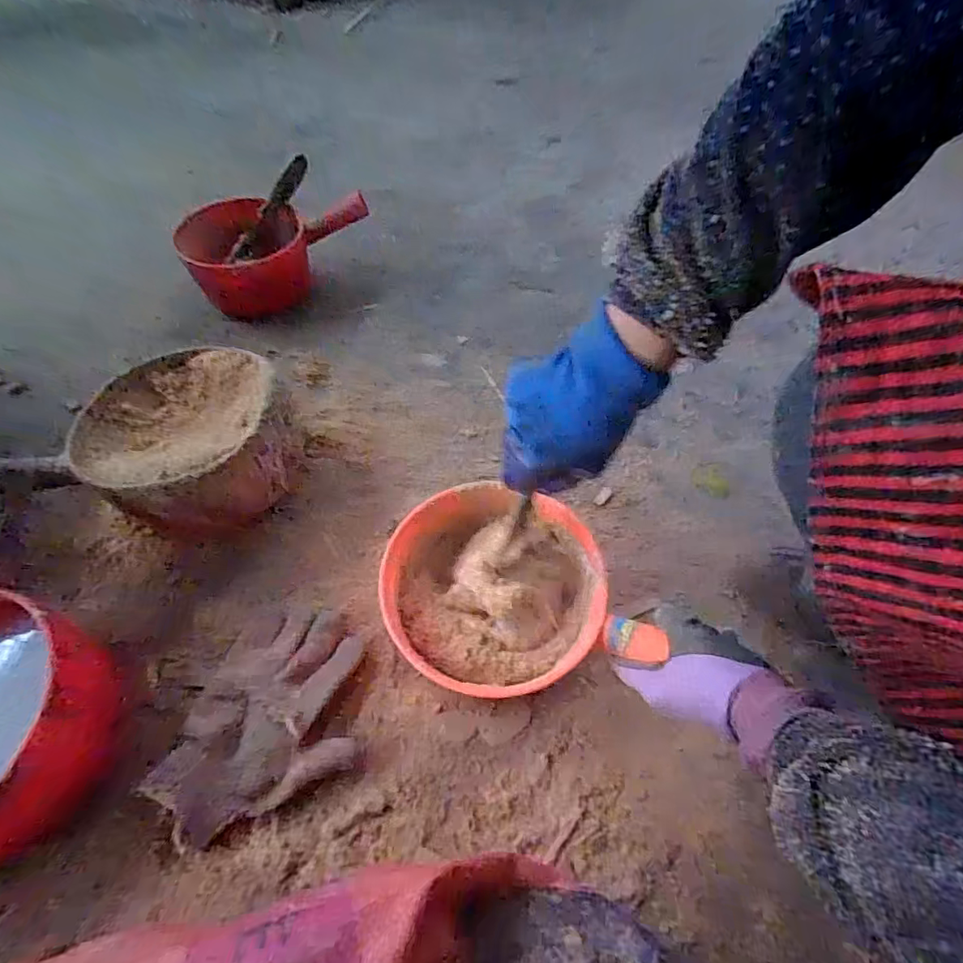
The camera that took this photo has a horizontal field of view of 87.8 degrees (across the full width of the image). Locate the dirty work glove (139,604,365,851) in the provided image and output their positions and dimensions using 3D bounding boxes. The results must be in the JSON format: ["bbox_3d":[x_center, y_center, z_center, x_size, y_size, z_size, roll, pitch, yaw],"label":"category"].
[{"bbox_3d":[-0.185,0.211,0.447,0.138,0.030,0.190,36,63,21],"label":"dirty work glove"}]

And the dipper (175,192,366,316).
[{"bbox_3d":[-0.315,-0.367,0.795,0.273,0.104,0.182,-11,56,-8],"label":"dipper"}]

